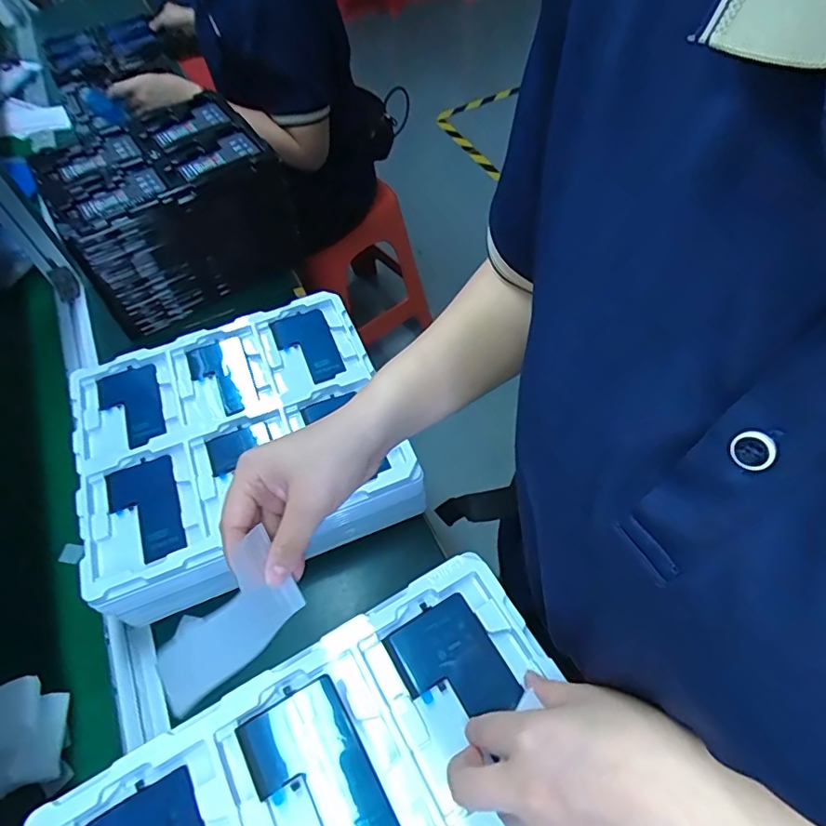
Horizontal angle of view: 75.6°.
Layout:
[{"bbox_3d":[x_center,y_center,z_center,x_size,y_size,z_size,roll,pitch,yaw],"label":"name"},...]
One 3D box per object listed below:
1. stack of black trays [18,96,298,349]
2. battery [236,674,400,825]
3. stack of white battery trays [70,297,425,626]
[{"bbox_3d":[-0.352,-0.294,0.792,0.283,0.176,0.227,-31,59,-15],"label":"stack of black trays"},{"bbox_3d":[-0.057,0.225,0.322,0.063,0.006,0.107,-29,59,-14],"label":"battery"},{"bbox_3d":[-0.190,0.031,0.601,0.319,0.092,0.281,-21,57,-9],"label":"stack of white battery trays"}]

